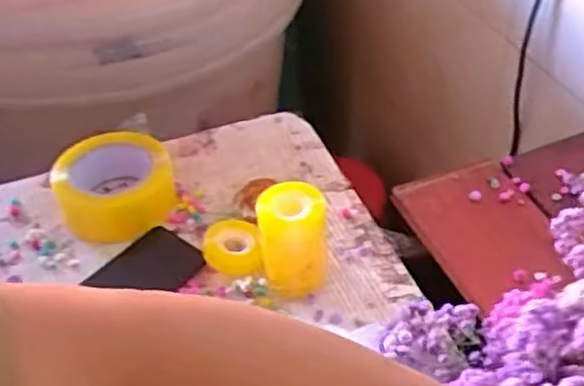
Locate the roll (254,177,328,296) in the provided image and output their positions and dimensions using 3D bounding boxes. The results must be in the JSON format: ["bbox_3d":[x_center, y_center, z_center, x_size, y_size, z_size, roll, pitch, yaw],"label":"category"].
[{"bbox_3d":[0.000,0.041,0.638,0.056,0.099,0.055,-1,43,1],"label":"roll"}]

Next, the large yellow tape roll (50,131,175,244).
[{"bbox_3d":[-0.187,-0.010,0.741,0.115,0.059,0.135,-18,45,-16],"label":"large yellow tape roll"}]

